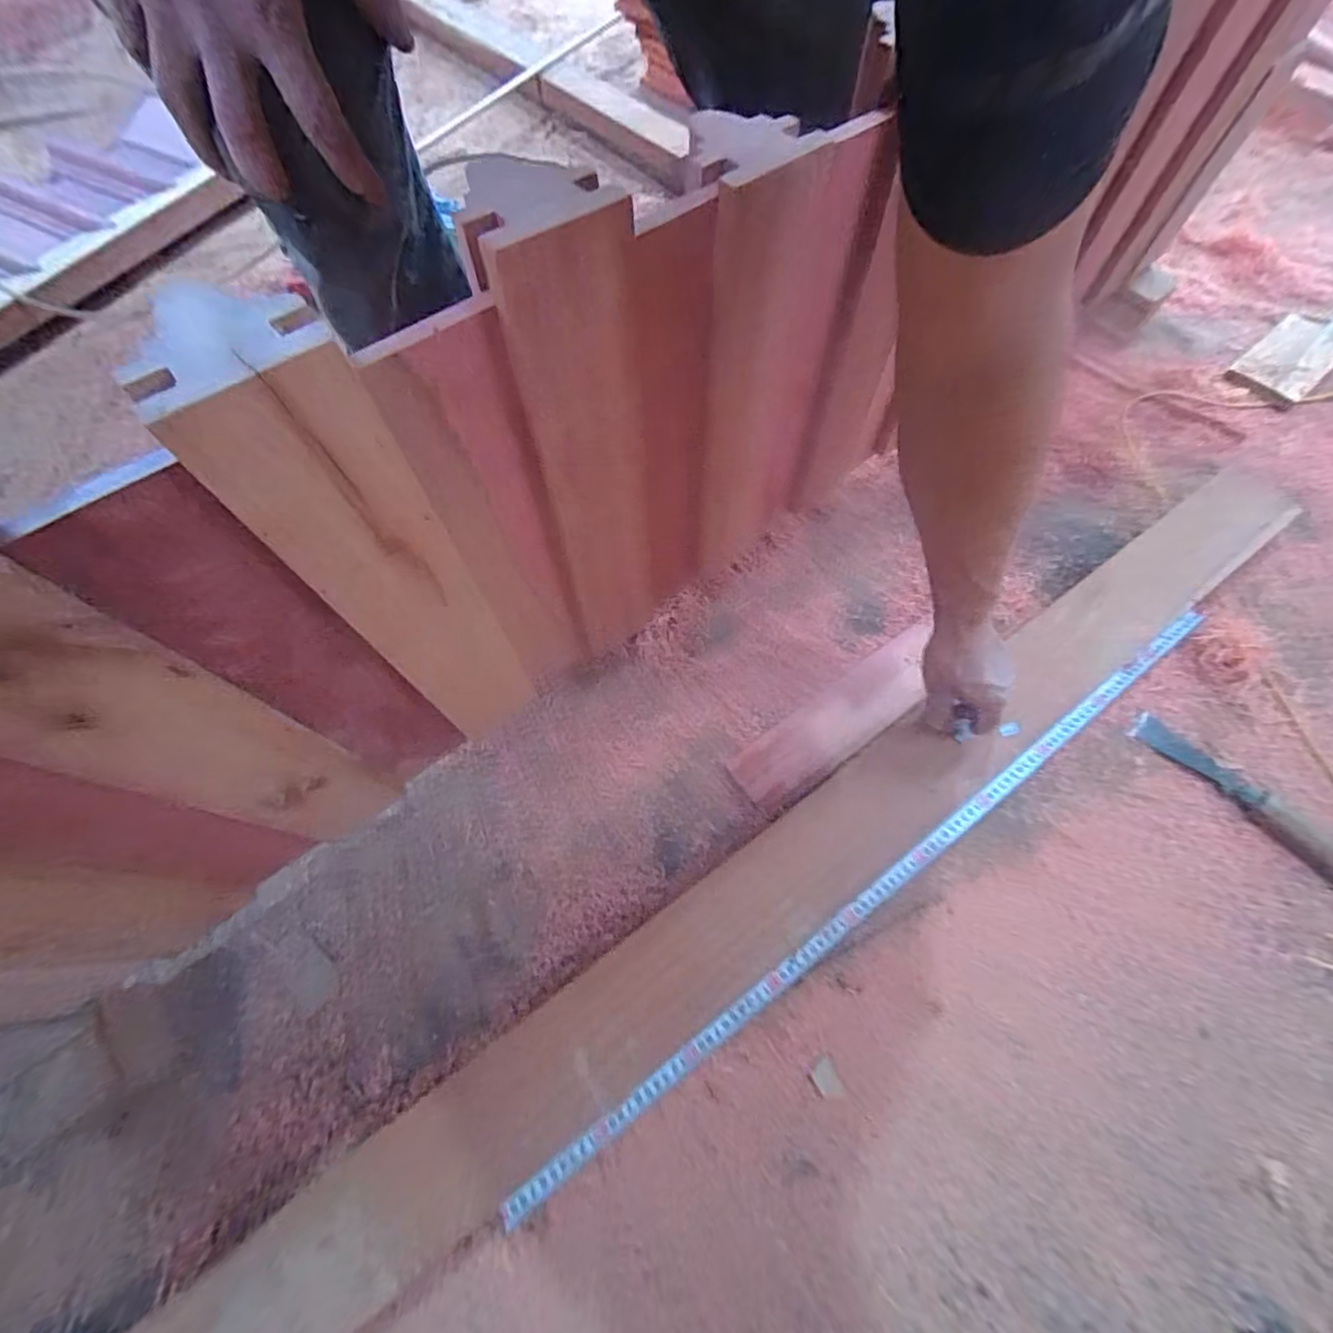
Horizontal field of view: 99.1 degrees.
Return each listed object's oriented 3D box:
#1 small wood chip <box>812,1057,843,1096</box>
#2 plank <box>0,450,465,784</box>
[{"bbox_3d":[0.148,0.382,0.526,0.021,0.004,0.032,-18,67,-8],"label":"small wood chip"},{"bbox_3d":[-0.223,0.010,0.380,0.011,0.351,0.068,41,71,18],"label":"plank"}]

